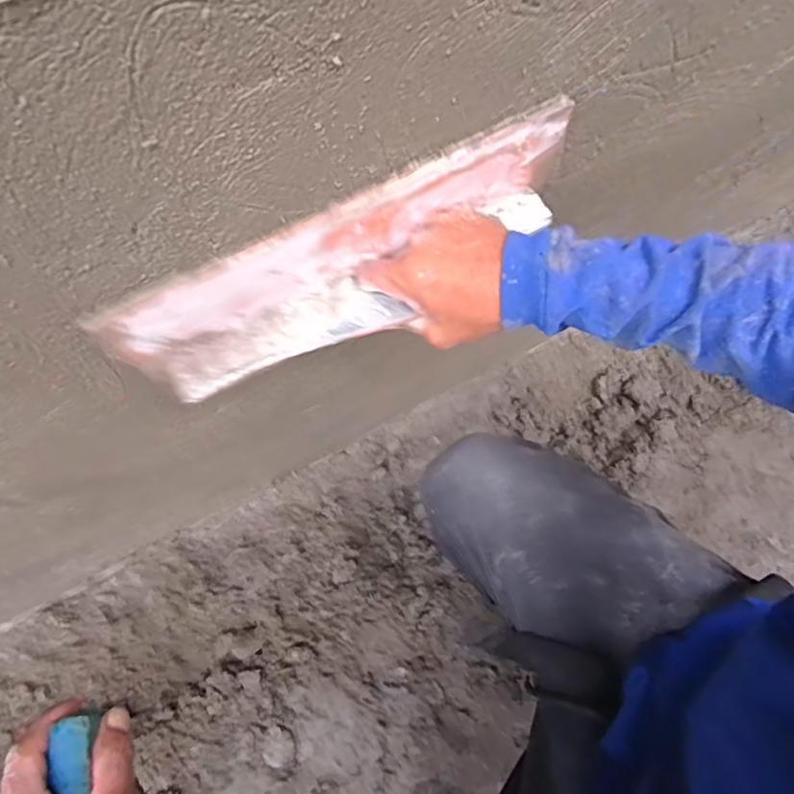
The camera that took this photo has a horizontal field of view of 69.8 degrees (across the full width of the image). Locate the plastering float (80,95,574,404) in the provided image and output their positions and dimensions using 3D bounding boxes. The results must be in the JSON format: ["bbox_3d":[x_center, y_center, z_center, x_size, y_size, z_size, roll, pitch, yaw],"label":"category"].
[{"bbox_3d":[-0.020,-0.086,0.375,0.327,0.090,0.056,-29,76,-5],"label":"plastering float"}]

